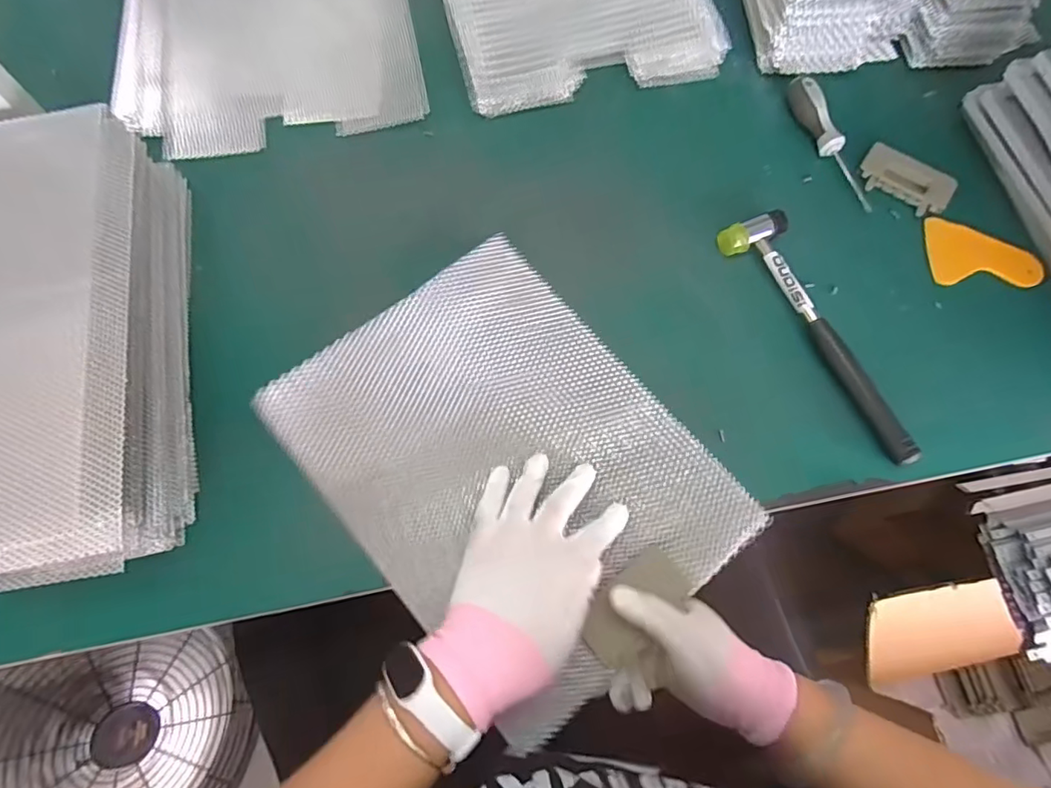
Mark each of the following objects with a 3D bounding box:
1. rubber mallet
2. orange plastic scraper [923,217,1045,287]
[{"bbox_3d":[0.261,-0.057,0.478,0.053,0.025,0.244,-28,73,-10],"label":"rubber mallet"},{"bbox_3d":[0.426,-0.132,0.513,0.096,0.008,0.067,1,71,0],"label":"orange plastic scraper"}]

